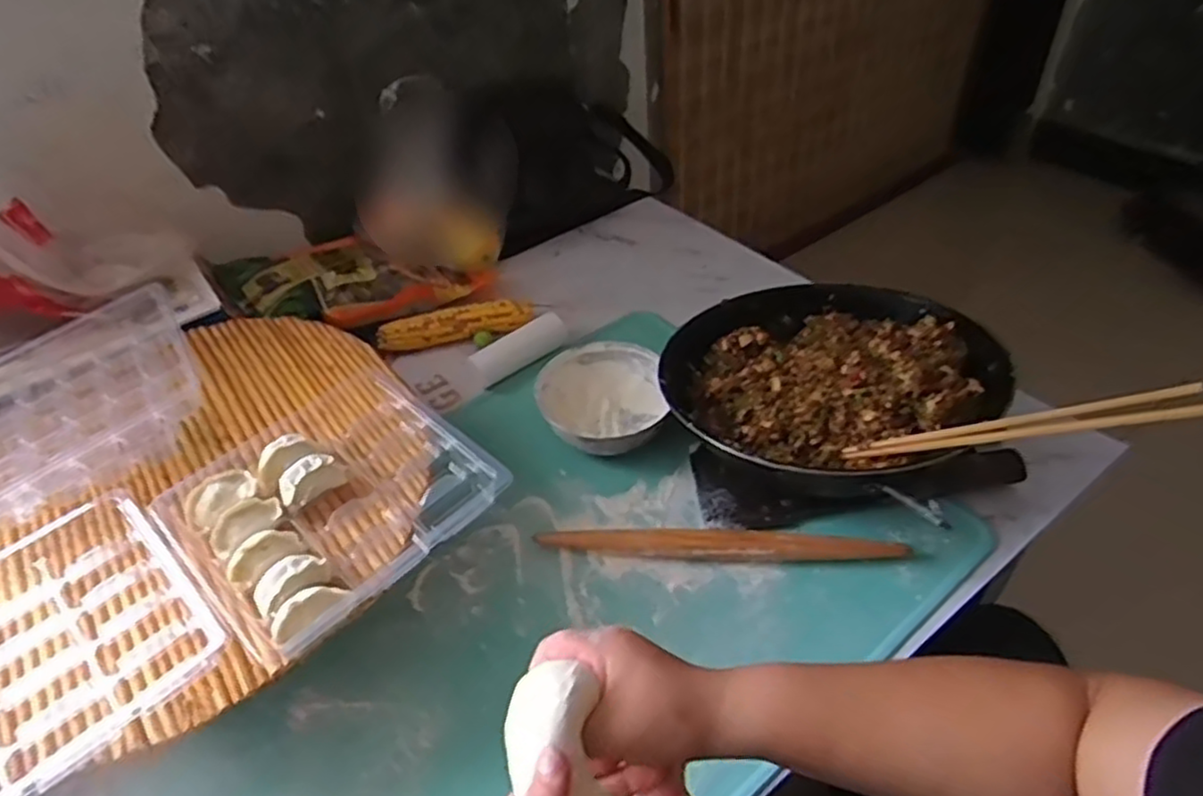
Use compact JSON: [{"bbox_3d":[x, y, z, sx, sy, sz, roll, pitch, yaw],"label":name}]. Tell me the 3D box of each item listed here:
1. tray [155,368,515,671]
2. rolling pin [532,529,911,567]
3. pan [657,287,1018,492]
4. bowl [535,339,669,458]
[{"bbox_3d":[-0.223,0.070,0.571,0.204,0.037,0.223,-36,51,-29],"label":"tray"},{"bbox_3d":[0.105,0.132,0.642,0.316,0.024,0.025,1,43,7],"label":"rolling pin"},{"bbox_3d":[0.202,-0.020,0.704,0.298,0.079,0.304,-3,43,3],"label":"pan"},{"bbox_3d":[0.002,0.004,0.767,0.131,0.047,0.131,-3,43,3],"label":"bowl"}]

